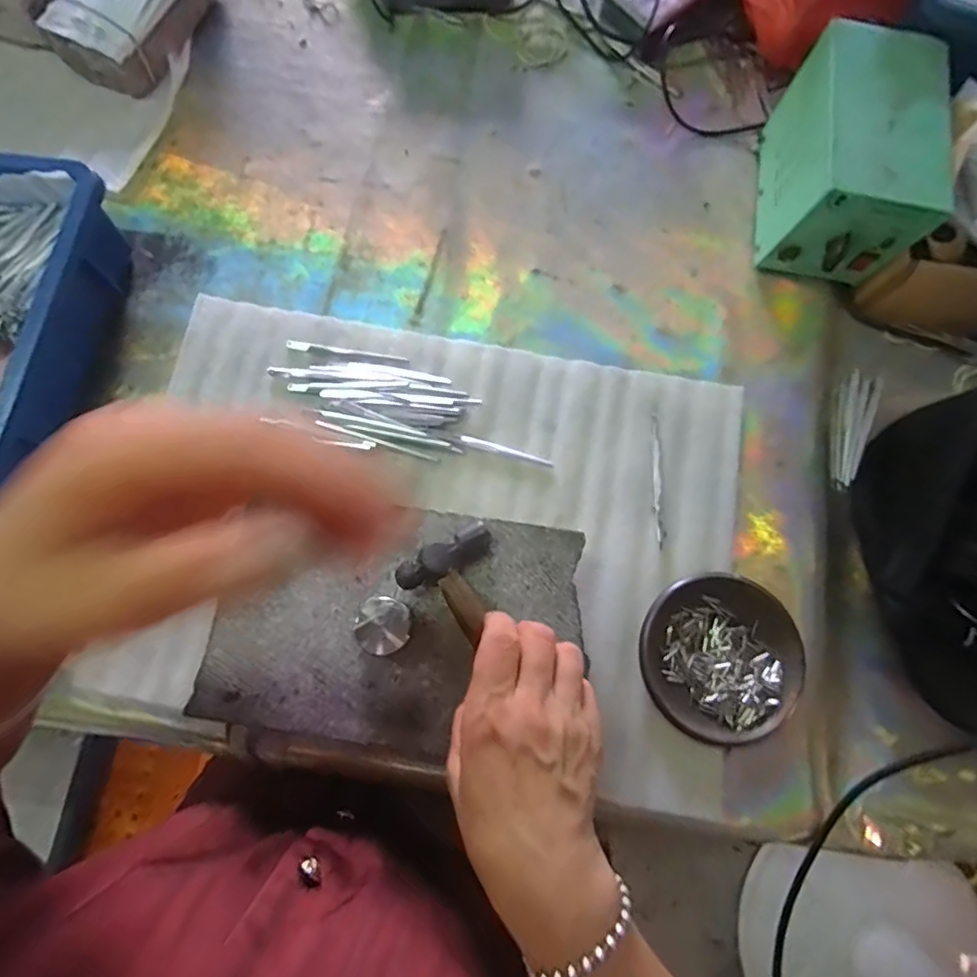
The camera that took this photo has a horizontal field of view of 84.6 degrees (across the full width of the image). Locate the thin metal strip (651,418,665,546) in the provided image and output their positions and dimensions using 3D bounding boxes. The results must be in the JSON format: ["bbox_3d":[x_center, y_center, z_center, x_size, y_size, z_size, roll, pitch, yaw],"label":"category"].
[{"bbox_3d":[0.132,-0.007,0.420,0.007,0.004,0.105,1,77,0],"label":"thin metal strip"}]

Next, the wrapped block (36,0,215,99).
[{"bbox_3d":[-0.341,-0.467,0.512,0.101,0.058,0.165,23,77,5],"label":"wrapped block"}]

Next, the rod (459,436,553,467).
[{"bbox_3d":[0.015,-0.031,0.430,0.076,0.005,0.008,15,77,3],"label":"rod"}]

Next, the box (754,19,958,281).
[{"bbox_3d":[0.290,-0.263,0.439,0.094,0.107,0.154,9,77,2],"label":"box"}]

